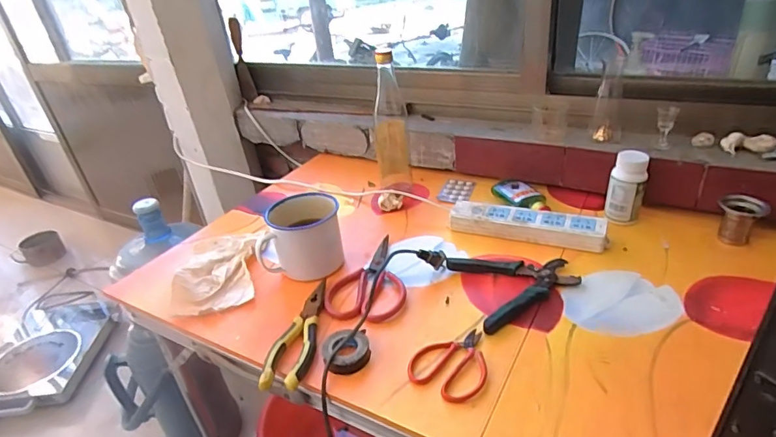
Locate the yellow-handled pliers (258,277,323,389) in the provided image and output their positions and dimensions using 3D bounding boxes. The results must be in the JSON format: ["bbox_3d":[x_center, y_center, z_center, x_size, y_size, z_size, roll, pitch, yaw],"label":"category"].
[{"bbox_3d":[-0.113,0.143,0.593,0.051,0.018,0.177,-4,31,5],"label":"yellow-handled pliers"}]

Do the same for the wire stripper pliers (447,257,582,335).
[{"bbox_3d":[0.176,0.083,0.634,0.155,0.018,0.135,-13,31,-10],"label":"wire stripper pliers"}]

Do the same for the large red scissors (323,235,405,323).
[{"bbox_3d":[-0.022,0.081,0.682,0.105,0.006,0.185,1,32,13],"label":"large red scissors"}]

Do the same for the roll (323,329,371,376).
[{"bbox_3d":[-0.048,0.156,0.555,0.052,0.022,0.054,-5,31,3],"label":"roll"}]

